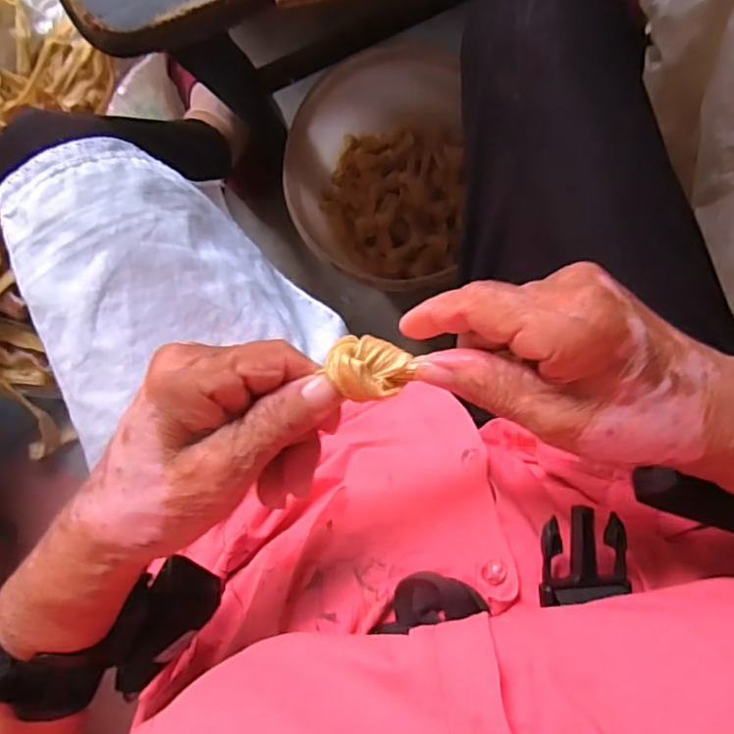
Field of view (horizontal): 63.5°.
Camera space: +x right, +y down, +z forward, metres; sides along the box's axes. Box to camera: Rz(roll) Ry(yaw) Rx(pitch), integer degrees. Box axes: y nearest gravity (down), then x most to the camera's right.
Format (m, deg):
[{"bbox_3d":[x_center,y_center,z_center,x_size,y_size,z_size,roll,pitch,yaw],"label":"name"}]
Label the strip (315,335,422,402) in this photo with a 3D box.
[{"bbox_3d":[0.001,0.001,0.239,0.033,0.015,0.025,22,97,5],"label":"strip"}]

